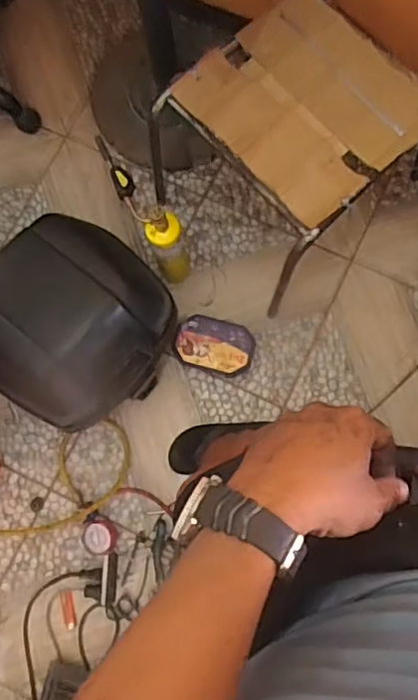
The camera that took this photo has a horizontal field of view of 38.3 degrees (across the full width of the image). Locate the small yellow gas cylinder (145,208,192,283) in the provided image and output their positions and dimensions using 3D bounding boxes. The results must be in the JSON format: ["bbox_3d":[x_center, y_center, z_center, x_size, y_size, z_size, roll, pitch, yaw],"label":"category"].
[{"bbox_3d":[-0.091,-0.239,1.346,0.081,0.307,0.094,-11,78,-1],"label":"small yellow gas cylinder"}]

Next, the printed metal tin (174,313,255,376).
[{"bbox_3d":[0.014,-0.007,1.411,0.181,0.081,0.118,16,79,5],"label":"printed metal tin"}]

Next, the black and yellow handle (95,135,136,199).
[{"bbox_3d":[-0.192,-0.379,1.238,0.037,0.036,0.157,-24,78,-4],"label":"black and yellow handle"}]

